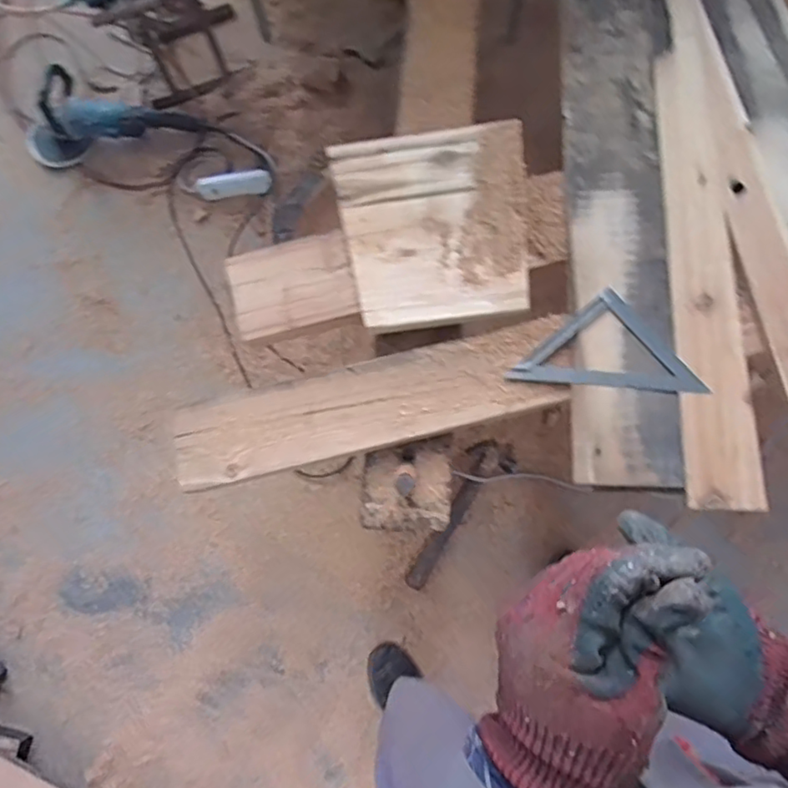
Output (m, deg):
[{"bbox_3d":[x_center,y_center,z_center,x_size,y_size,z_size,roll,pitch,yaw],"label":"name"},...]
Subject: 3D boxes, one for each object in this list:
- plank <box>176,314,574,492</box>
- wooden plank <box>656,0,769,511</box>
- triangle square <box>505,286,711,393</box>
[{"bbox_3d":[-0.035,0.015,0.915,0.593,0.021,0.128,-14,81,0],"label":"plank"},{"bbox_3d":[0.483,-0.360,0.941,0.103,0.029,1.047,1,79,3],"label":"wooden plank"},{"bbox_3d":[0.320,-0.082,0.896,0.270,0.014,0.142,5,79,4],"label":"triangle square"}]

